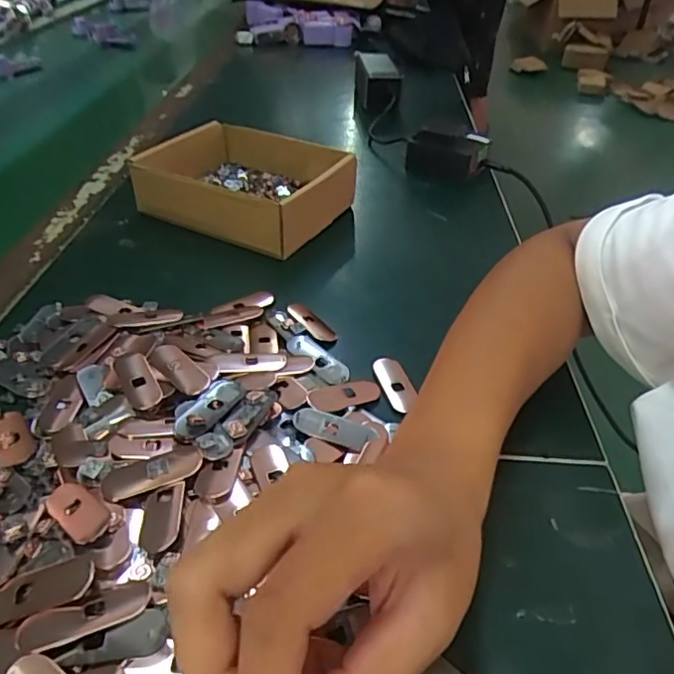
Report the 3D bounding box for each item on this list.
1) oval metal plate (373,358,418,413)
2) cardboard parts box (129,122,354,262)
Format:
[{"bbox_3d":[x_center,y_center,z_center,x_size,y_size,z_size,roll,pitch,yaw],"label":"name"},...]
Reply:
[{"bbox_3d":[0.037,0.028,0.360,0.017,0.004,0.042,-12,41,-15],"label":"oval metal plate"},{"bbox_3d":[-0.081,-0.149,0.536,0.169,0.048,0.151,19,43,21],"label":"cardboard parts box"}]

